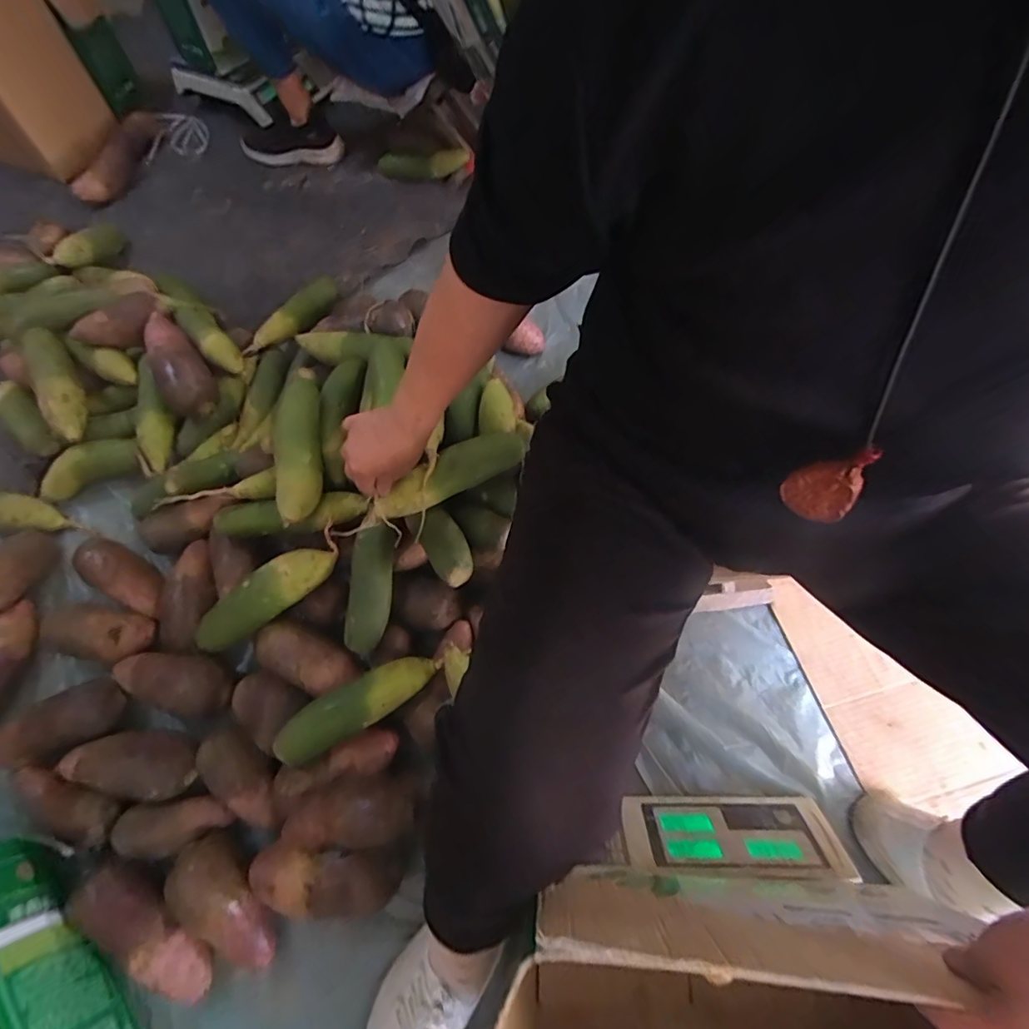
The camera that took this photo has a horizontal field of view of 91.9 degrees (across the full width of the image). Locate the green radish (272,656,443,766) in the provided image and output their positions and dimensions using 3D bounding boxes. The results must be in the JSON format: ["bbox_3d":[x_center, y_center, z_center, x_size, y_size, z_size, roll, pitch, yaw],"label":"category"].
[{"bbox_3d":[-0.180,0.214,0.579,0.184,0.047,0.060,-31,68,-12],"label":"green radish"}]

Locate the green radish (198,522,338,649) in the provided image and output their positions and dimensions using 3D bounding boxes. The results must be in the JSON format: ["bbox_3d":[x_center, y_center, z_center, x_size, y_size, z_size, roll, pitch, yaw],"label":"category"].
[{"bbox_3d":[-0.307,0.098,0.630,0.193,0.047,0.052,-34,69,-13],"label":"green radish"}]

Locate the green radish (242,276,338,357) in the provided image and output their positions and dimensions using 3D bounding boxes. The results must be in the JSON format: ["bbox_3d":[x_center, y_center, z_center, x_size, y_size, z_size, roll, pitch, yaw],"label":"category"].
[{"bbox_3d":[-0.402,-0.360,0.912,0.049,0.048,0.234,22,55,11],"label":"green radish"}]

